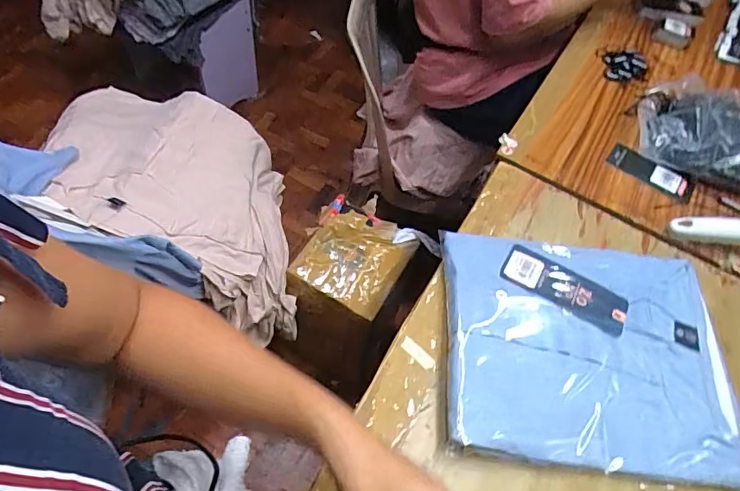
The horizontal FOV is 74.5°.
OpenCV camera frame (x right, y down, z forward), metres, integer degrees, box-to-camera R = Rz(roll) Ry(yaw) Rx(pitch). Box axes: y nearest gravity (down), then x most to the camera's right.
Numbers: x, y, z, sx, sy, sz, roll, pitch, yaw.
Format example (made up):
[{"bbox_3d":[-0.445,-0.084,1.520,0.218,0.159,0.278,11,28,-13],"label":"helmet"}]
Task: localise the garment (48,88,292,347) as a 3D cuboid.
[{"bbox_3d":[-0.370,-0.133,1.001,0.609,0.174,0.337,31,59,12],"label":"garment"}]

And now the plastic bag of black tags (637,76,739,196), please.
[{"bbox_3d":[0.472,-0.136,0.624,0.244,0.061,0.167,27,58,10],"label":"plastic bag of black tags"}]

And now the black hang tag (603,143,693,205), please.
[{"bbox_3d":[0.357,-0.093,0.619,0.107,0.007,0.043,31,67,13],"label":"black hang tag"}]

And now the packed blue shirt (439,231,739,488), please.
[{"bbox_3d":[0.197,0.091,0.448,0.257,0.031,0.210,7,57,-3],"label":"packed blue shirt"}]

